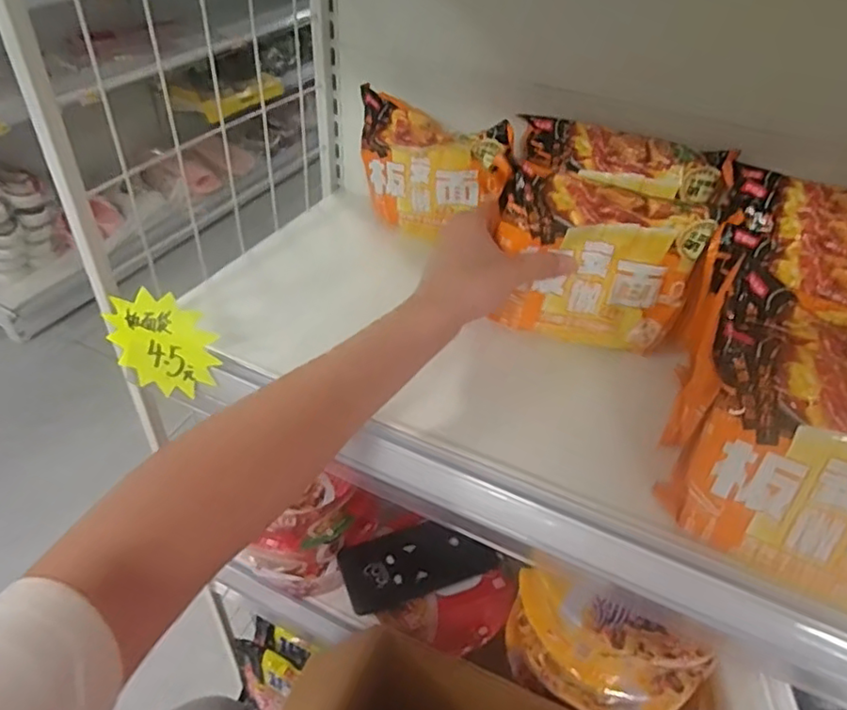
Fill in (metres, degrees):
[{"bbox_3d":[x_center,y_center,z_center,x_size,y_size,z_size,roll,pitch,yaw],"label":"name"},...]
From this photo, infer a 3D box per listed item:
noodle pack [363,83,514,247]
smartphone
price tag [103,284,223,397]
[{"bbox_3d":[0.007,-0.170,0.583,0.151,0.122,0.036,29,48,27],"label":"noodle pack"},{"bbox_3d":[-0.006,0.220,0.654,0.159,0.013,0.078,-16,48,-16],"label":"smartphone"},{"bbox_3d":[-0.204,-0.009,0.472,0.097,0.074,0.009,28,23,10],"label":"price tag"}]

